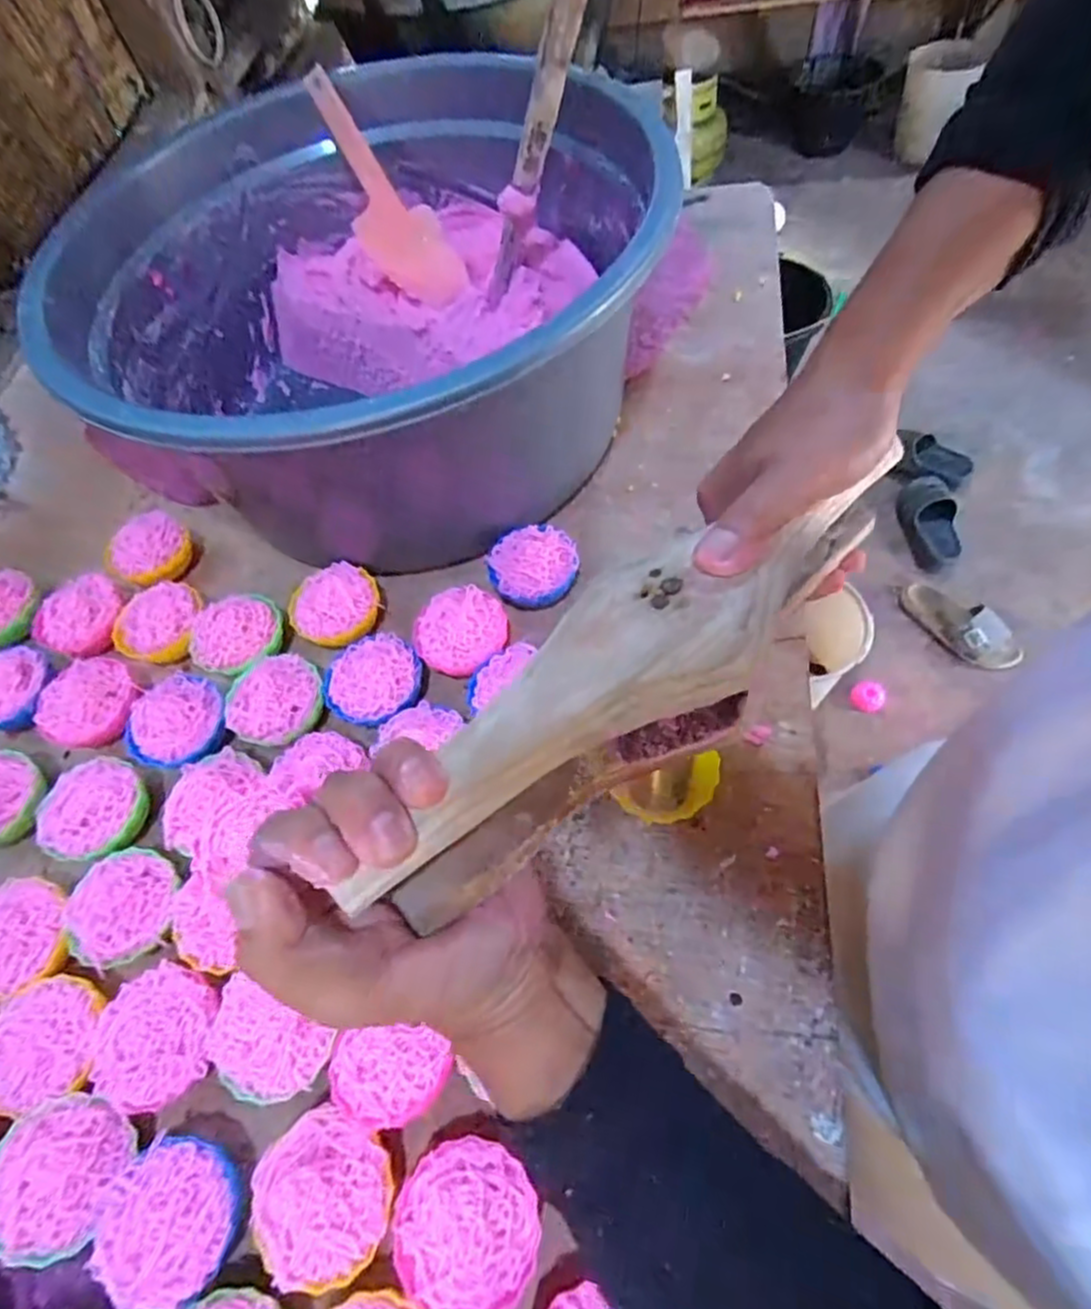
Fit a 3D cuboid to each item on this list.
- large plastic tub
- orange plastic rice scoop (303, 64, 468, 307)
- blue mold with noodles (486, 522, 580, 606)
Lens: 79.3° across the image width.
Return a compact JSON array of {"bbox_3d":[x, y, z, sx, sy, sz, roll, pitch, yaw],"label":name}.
[{"bbox_3d":[-0.120,-0.250,0.479,0.369,0.167,0.402,-4,61,7],"label":"large plastic tub"},{"bbox_3d":[-0.128,-0.349,0.495,0.052,0.024,0.217,-28,84,-11],"label":"orange plastic rice scoop"},{"bbox_3d":[-0.009,-0.062,0.459,0.060,0.032,0.061,-4,61,7],"label":"blue mold with noodles"}]

